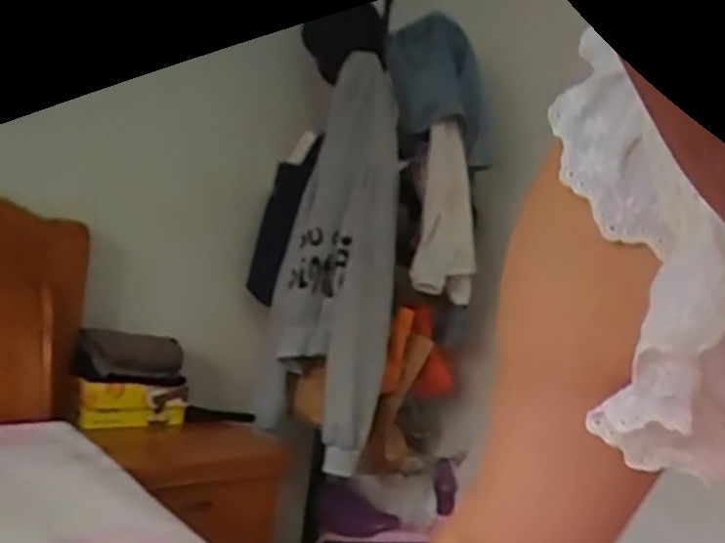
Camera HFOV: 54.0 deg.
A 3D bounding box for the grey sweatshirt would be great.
[{"bbox_3d":[-0.060,-0.043,1.637,0.291,0.851,0.231,7,-1,-3],"label":"grey sweatshirt"}]

